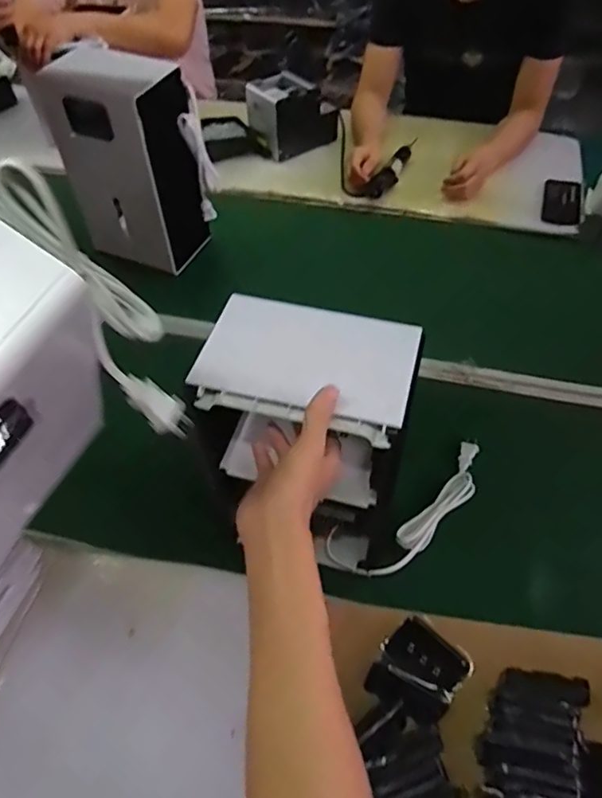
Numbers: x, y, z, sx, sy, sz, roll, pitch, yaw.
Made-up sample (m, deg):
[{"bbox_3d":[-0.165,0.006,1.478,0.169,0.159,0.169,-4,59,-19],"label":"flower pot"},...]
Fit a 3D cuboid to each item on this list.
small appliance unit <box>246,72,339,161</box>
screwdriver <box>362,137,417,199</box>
[{"bbox_3d":[-0.025,-0.700,1.353,0.183,0.141,0.156,-27,57,-19],"label":"small appliance unit"},{"bbox_3d":[0.222,-0.540,1.281,0.048,0.044,0.300,25,57,19],"label":"screwdriver"}]

